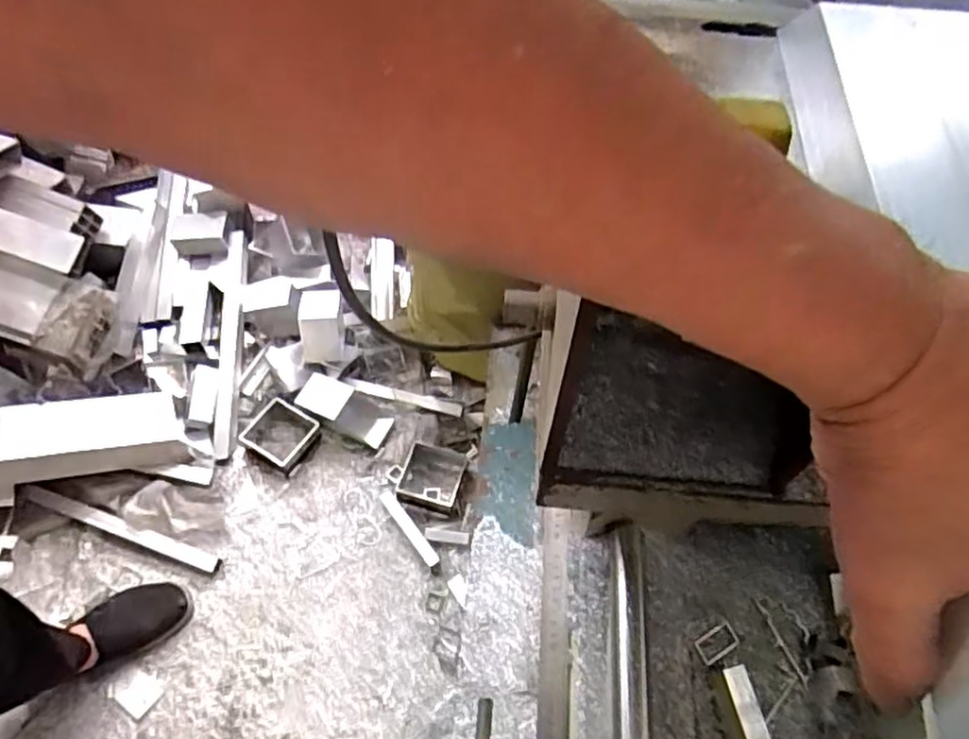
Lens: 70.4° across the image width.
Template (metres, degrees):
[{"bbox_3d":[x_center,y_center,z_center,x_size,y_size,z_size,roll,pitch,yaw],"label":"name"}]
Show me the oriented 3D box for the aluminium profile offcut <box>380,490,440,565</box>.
[{"bbox_3d":[-0.129,0.271,1.170,0.025,0.009,0.152,-38,68,-5],"label":"aluminium profile offcut"}]

